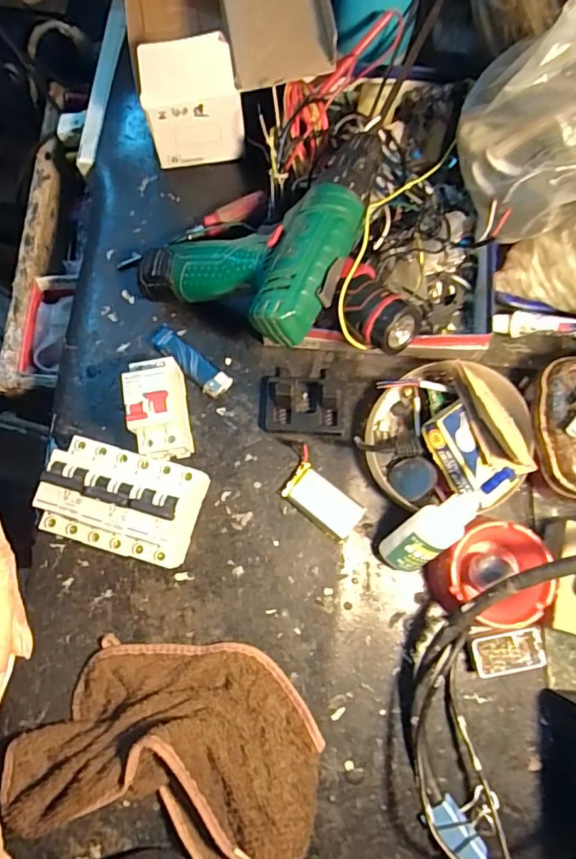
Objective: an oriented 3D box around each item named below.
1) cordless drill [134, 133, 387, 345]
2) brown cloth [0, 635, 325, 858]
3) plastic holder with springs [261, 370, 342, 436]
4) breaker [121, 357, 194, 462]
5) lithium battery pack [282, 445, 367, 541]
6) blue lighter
[{"bbox_3d":[-0.012,-0.163,0.436,0.179,0.058,0.179,25,79,34],"label":"cordless drill"},{"bbox_3d":[-0.074,0.238,0.376,0.243,0.056,0.149,15,78,5],"label":"brown cloth"},{"bbox_3d":[0.011,-0.024,0.449,0.071,0.024,0.055,2,78,2],"label":"plastic holder with springs"},{"bbox_3d":[-0.103,-0.015,0.428,0.044,0.070,0.077,-6,77,0],"label":"breaker"},{"bbox_3d":[0.029,0.057,0.443,0.071,0.010,0.039,40,82,9],"label":"lithium battery pack"},{"bbox_3d":[-0.088,-0.061,0.466,0.084,0.013,0.024,39,81,9],"label":"blue lighter"}]

